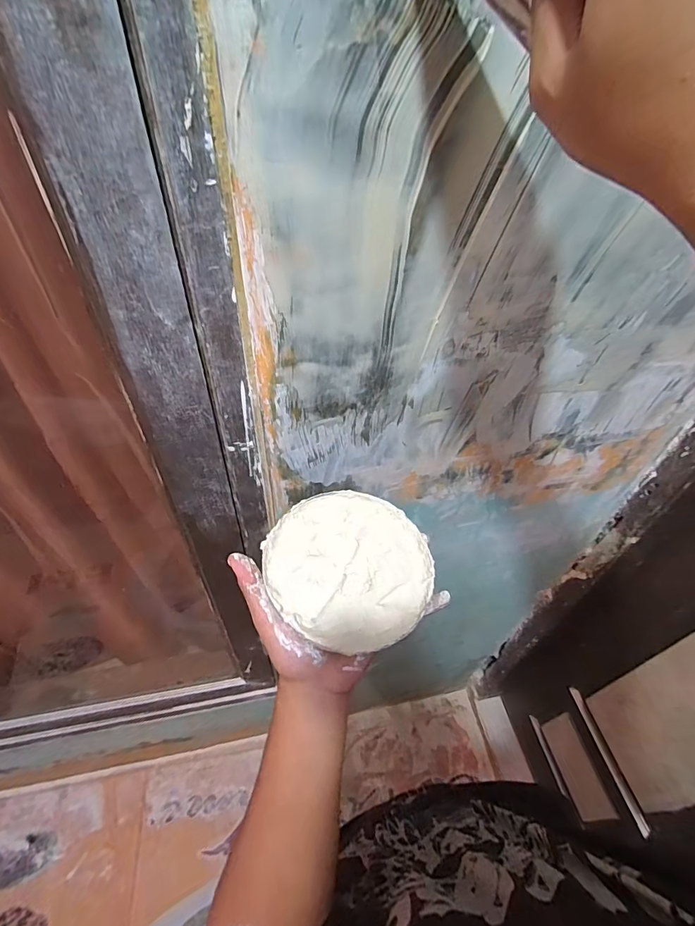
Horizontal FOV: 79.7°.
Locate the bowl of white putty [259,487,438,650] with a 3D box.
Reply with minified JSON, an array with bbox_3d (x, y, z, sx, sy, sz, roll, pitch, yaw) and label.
[{"bbox_3d":[0.000,0.104,0.392,0.147,0.054,0.139,7,46,2],"label":"bowl of white putty"}]

